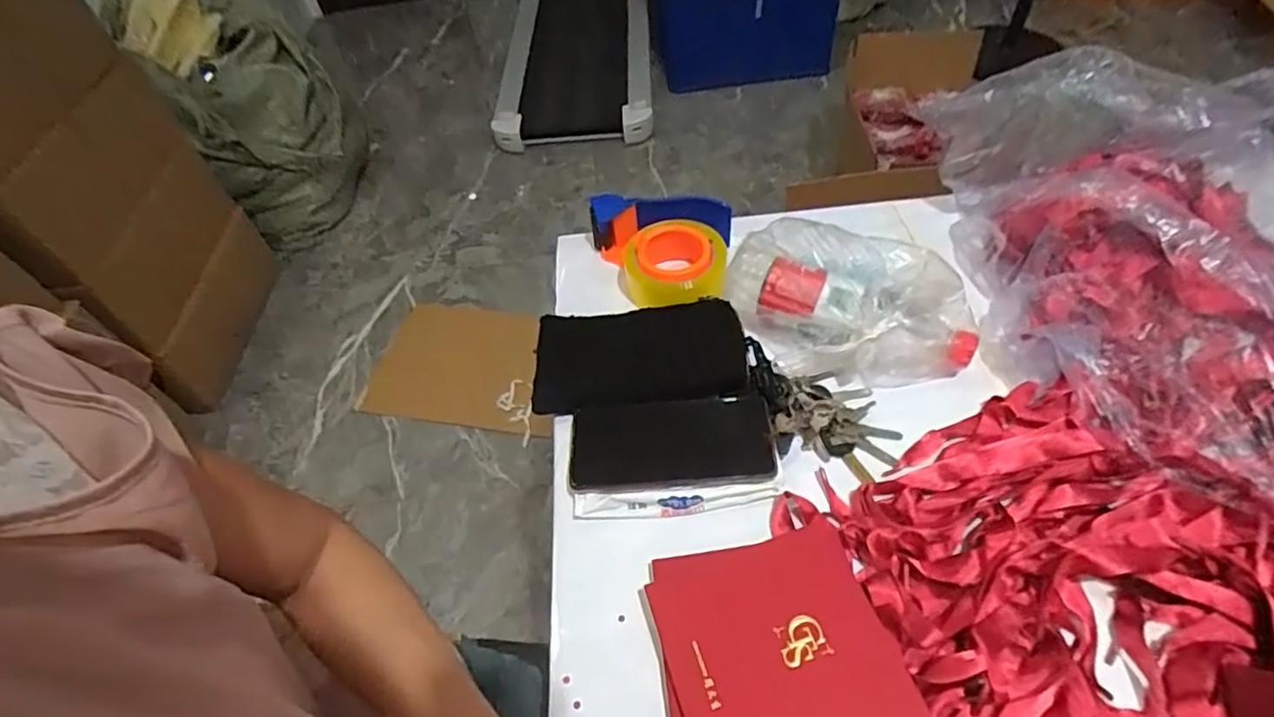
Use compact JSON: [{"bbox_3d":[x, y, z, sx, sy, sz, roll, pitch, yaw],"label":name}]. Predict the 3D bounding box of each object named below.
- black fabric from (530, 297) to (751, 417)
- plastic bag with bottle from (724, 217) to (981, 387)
[{"bbox_3d":[0.000,-0.005,0.598,0.193,0.029,0.108,-5,51,1],"label":"black fabric"},{"bbox_3d":[0.193,-0.055,0.594,0.209,0.080,0.144,1,51,6],"label":"plastic bag with bottle"}]

